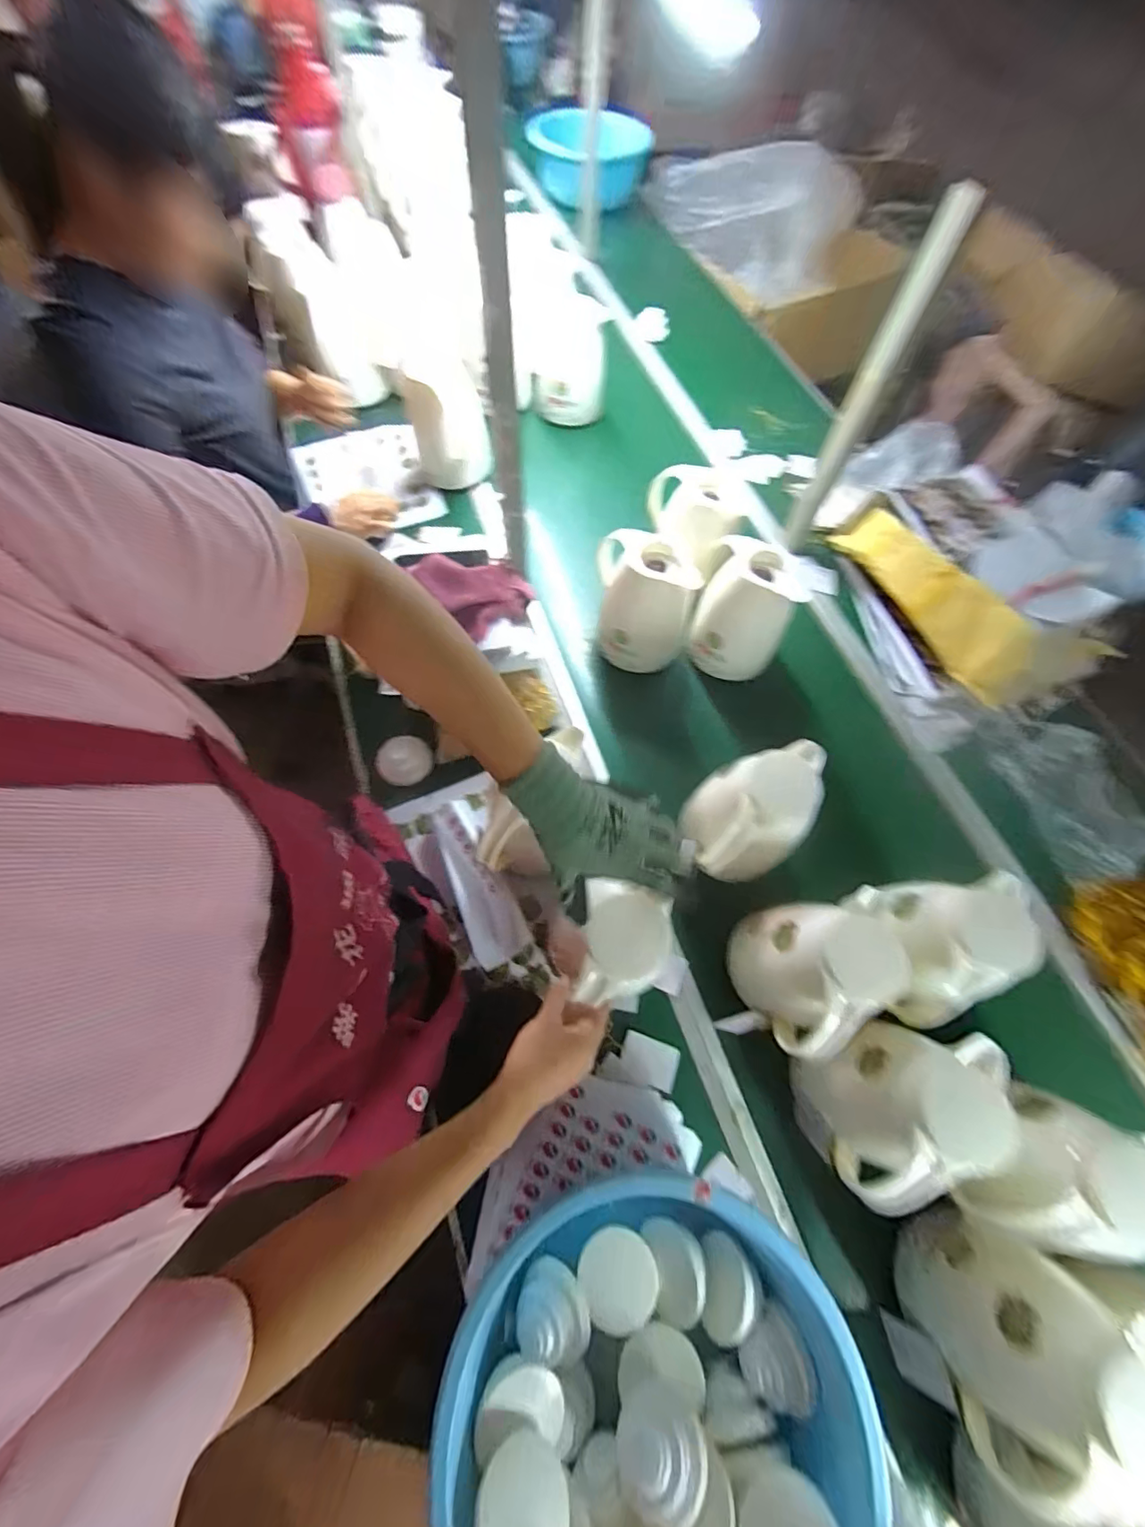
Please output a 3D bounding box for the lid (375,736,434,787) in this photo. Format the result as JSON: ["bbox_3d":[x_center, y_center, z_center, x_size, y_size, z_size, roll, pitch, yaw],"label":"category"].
[{"bbox_3d":[-0.262,-0.007,0.790,0.082,0.047,0.067,-33,72,-17],"label":"lid"}]

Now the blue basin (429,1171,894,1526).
[{"bbox_3d":[0.072,0.583,0.464,0.341,0.153,0.346,1,65,-3],"label":"blue basin"}]

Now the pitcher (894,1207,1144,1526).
[{"bbox_3d":[0.419,0.548,0.463,0.125,0.179,0.170,18,66,5],"label":"pitcher"}]

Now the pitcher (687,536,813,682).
[{"bbox_3d":[0.275,-0.246,0.840,0.140,0.202,0.126,18,66,5],"label":"pitcher"}]

